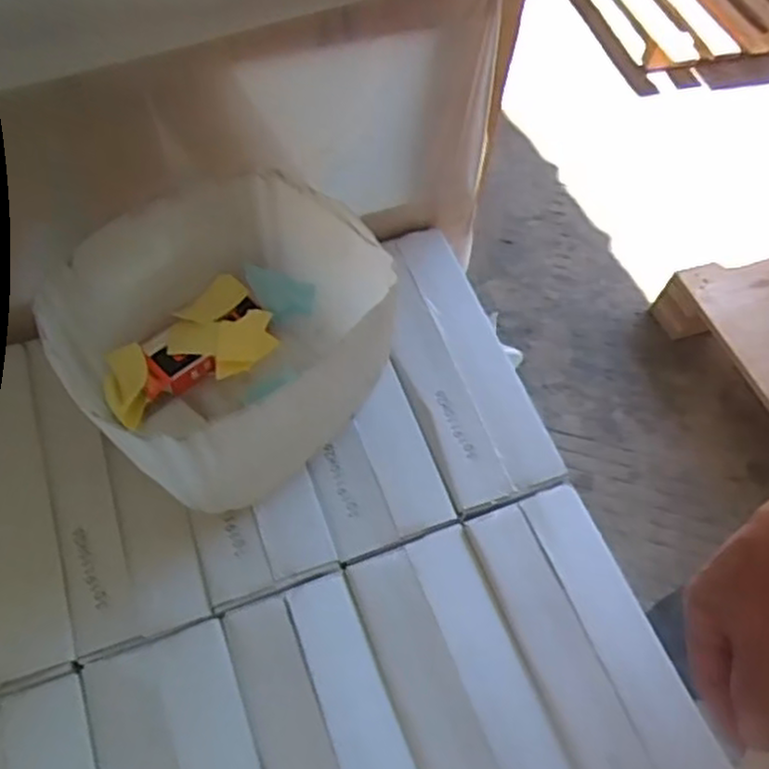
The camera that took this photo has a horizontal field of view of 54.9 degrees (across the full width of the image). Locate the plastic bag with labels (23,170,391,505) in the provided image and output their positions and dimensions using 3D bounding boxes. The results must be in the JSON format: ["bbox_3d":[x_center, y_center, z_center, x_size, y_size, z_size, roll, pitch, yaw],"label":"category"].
[{"bbox_3d":[-0.119,-0.038,0.624,0.213,0.167,0.186,-35,67,-22],"label":"plastic bag with labels"}]

